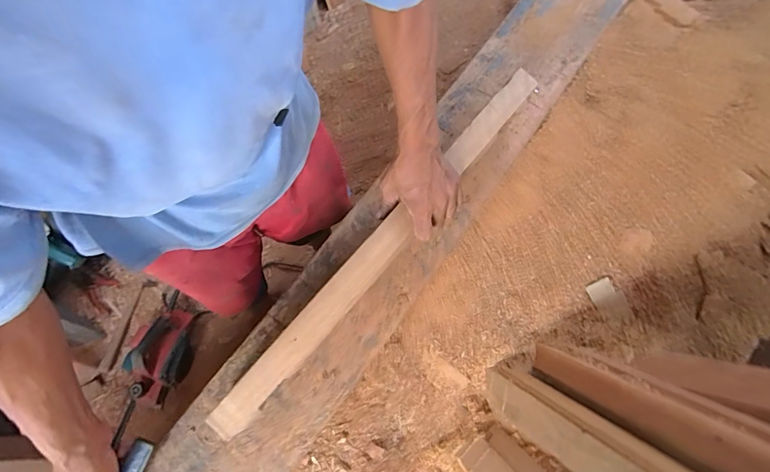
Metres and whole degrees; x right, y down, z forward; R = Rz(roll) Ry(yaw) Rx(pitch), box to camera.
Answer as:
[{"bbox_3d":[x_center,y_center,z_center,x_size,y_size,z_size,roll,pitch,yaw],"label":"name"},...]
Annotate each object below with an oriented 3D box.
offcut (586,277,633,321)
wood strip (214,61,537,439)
[{"bbox_3d":[0.423,0.121,0.756,0.054,0.004,0.083,-29,91,6],"label":"offcut"},{"bbox_3d":[0.009,-0.005,0.550,0.044,0.021,0.639,38,78,13],"label":"wood strip"}]

